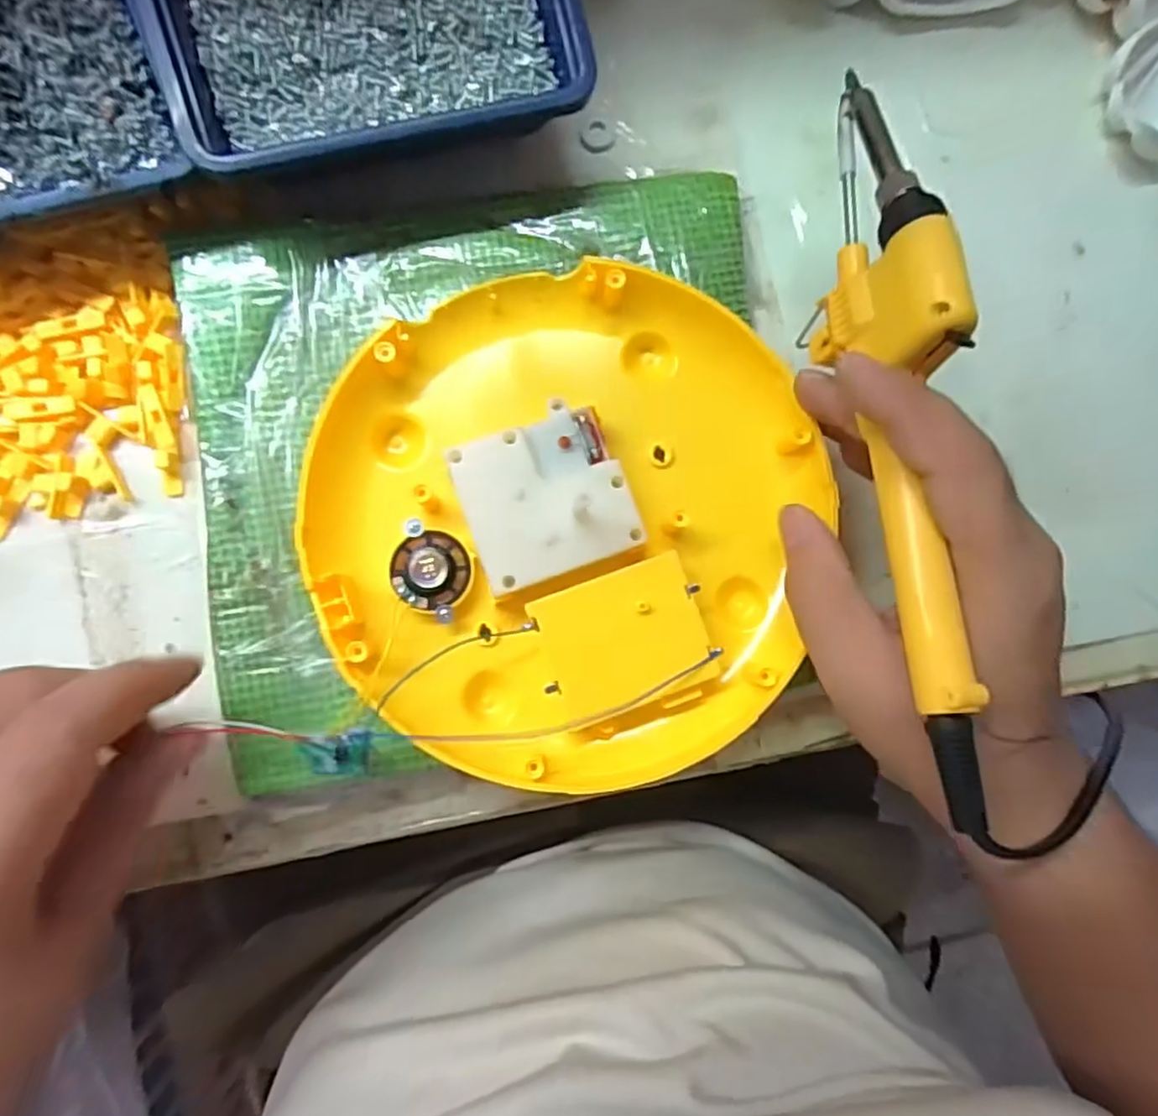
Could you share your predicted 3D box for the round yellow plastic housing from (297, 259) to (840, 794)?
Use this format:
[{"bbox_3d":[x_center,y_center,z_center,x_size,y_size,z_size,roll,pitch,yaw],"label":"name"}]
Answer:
[{"bbox_3d":[-0.005,-0.015,0.242,0.174,0.032,0.179,0,88,-6],"label":"round yellow plastic housing"}]

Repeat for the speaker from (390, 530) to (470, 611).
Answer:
[{"bbox_3d":[-0.053,0.004,0.235,0.027,0.008,0.027,0,87,-6],"label":"speaker"}]

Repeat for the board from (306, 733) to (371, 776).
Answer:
[{"bbox_3d":[-0.081,0.066,0.224,0.020,0.004,0.014,1,87,-6],"label":"board"}]

